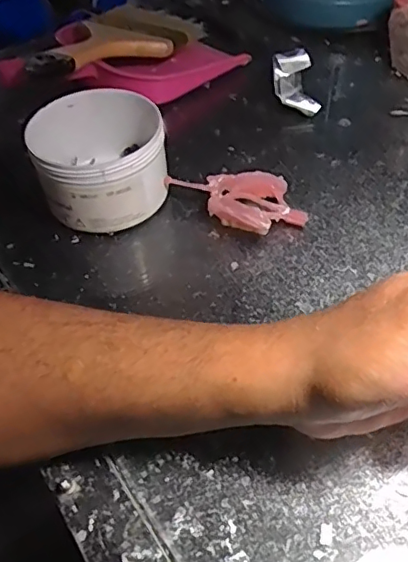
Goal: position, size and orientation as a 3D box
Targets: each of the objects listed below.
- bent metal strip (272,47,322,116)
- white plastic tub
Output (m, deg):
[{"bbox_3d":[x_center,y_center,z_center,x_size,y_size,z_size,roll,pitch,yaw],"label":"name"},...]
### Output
[{"bbox_3d":[0.080,-0.175,0.493,0.034,0.028,0.071,-3,49,1],"label":"bent metal strip"},{"bbox_3d":[-0.074,-0.086,0.403,0.089,0.065,0.094,-2,49,2],"label":"white plastic tub"}]

